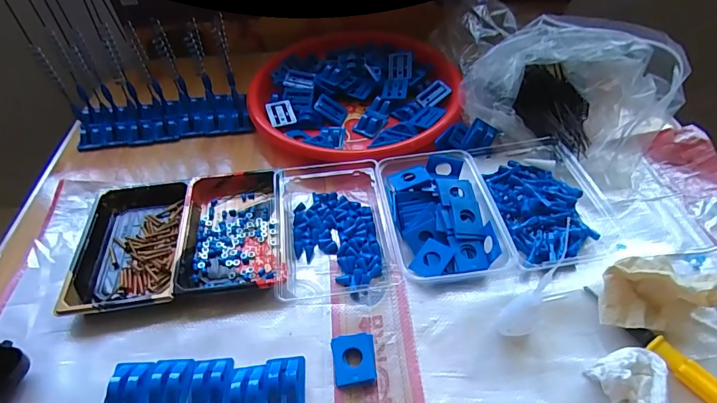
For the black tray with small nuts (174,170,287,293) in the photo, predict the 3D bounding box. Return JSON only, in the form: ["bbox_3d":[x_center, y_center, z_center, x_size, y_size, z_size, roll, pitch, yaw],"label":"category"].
[{"bbox_3d":[-0.133,0.026,0.449,0.105,0.028,0.159,-8,48,-4],"label":"black tray with small nuts"}]

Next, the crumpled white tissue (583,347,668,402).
[{"bbox_3d":[0.223,0.152,0.316,0.051,0.027,0.081,-16,49,-11],"label":"crumpled white tissue"}]

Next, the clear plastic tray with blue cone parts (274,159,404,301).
[{"bbox_3d":[-0.030,0.017,0.453,0.120,0.028,0.176,-8,48,-4],"label":"clear plastic tray with blue cone parts"}]

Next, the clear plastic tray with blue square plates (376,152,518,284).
[{"bbox_3d":[0.085,0.013,0.445,0.108,0.034,0.152,-9,48,-4],"label":"clear plastic tray with blue square plates"}]

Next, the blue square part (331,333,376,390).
[{"bbox_3d":[-0.004,0.138,0.362,0.036,0.013,0.042,-5,48,-1],"label":"blue square part"}]

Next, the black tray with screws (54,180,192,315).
[{"bbox_3d":[-0.239,0.042,0.445,0.105,0.023,0.163,-8,48,-4],"label":"black tray with screws"}]

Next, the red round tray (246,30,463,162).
[{"bbox_3d":[-0.006,-0.160,0.597,0.286,0.041,0.276,-2,48,2],"label":"red round tray"}]

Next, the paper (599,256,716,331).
[{"bbox_3d":[0.262,0.074,0.366,0.107,0.052,0.062,-12,49,-8],"label":"paper"}]

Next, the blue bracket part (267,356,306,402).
[{"bbox_3d":[-0.062,0.152,0.352,0.031,0.013,0.046,-6,48,-2],"label":"blue bracket part"}]

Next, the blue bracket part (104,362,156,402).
[{"bbox_3d":[-0.193,0.155,0.349,0.037,0.011,0.044,-4,48,0],"label":"blue bracket part"}]

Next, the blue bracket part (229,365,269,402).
[{"bbox_3d":[-0.091,0.159,0.347,0.033,0.014,0.044,-5,48,-1],"label":"blue bracket part"}]

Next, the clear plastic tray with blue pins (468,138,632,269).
[{"bbox_3d":[0.193,-0.012,0.461,0.127,0.032,0.174,-13,49,-8],"label":"clear plastic tray with blue pins"}]

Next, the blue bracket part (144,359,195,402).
[{"bbox_3d":[-0.159,0.153,0.351,0.035,0.013,0.044,-3,48,0],"label":"blue bracket part"}]

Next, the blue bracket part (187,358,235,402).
[{"bbox_3d":[-0.125,0.152,0.350,0.036,0.015,0.045,-4,48,0],"label":"blue bracket part"}]

